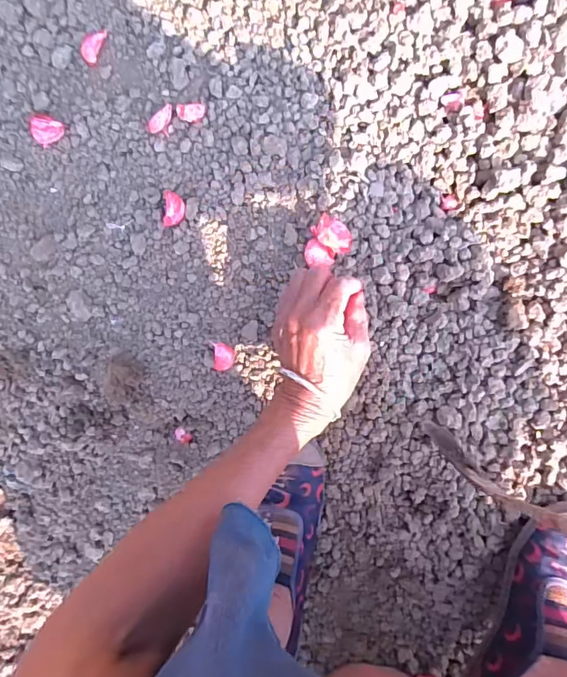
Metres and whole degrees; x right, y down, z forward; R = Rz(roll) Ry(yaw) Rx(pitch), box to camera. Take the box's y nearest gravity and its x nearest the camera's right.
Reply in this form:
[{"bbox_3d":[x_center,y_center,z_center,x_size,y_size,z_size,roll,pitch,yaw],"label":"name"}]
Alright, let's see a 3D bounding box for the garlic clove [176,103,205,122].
[{"bbox_3d":[-0.085,-0.209,0.434,0.024,0.010,0.015,-1,97,5],"label":"garlic clove"}]

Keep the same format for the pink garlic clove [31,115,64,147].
[{"bbox_3d":[-0.229,-0.200,0.456,0.027,0.021,0.025,25,99,1],"label":"pink garlic clove"}]

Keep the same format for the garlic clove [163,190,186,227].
[{"bbox_3d":[-0.103,-0.122,0.447,0.017,0.023,0.031,11,98,4],"label":"garlic clove"}]

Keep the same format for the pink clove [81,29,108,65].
[{"bbox_3d":[-0.178,-0.274,0.440,0.016,0.011,0.032,20,99,2],"label":"pink clove"}]

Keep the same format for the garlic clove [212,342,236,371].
[{"bbox_3d":[-0.059,0.018,0.464,0.020,0.015,0.029,3,98,5],"label":"garlic clove"}]

